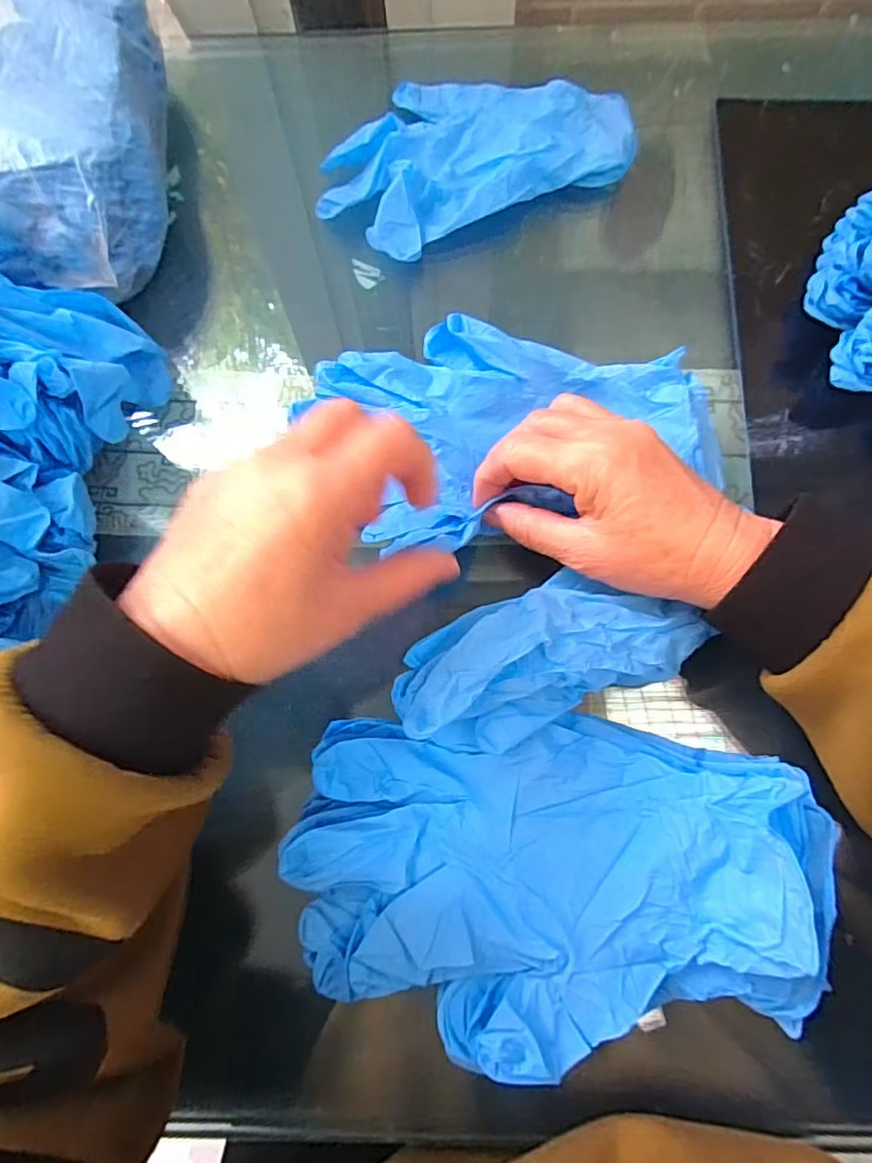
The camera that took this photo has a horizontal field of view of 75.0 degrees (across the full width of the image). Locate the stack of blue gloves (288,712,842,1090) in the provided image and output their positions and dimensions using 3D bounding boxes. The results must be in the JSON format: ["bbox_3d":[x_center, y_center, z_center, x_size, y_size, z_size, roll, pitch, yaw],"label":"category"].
[{"bbox_3d":[0.052,0.131,0.246,0.224,0.038,0.135,-1,74,1],"label":"stack of blue gloves"}]

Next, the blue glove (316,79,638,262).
[{"bbox_3d":[0.019,-0.301,0.389,0.203,0.019,0.131,-23,75,-5],"label":"blue glove"}]

